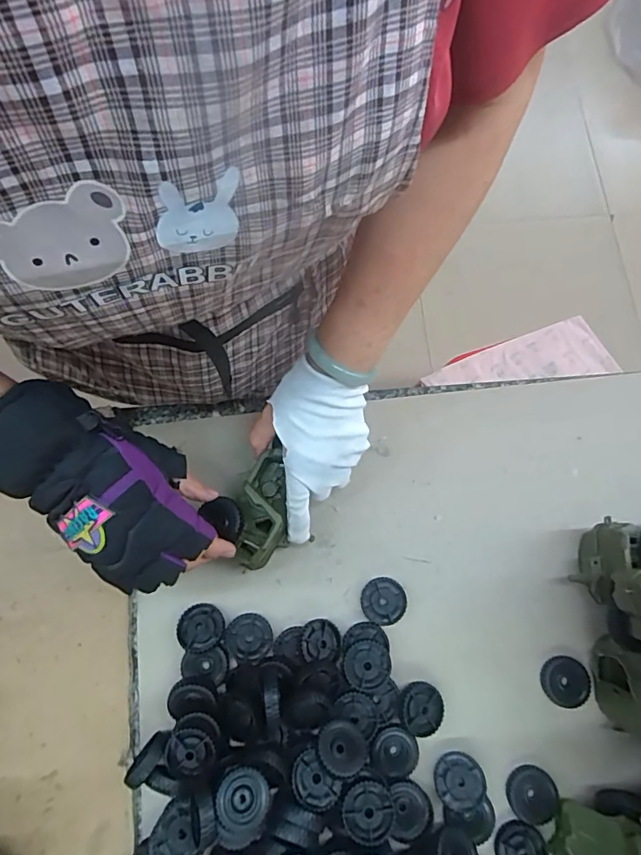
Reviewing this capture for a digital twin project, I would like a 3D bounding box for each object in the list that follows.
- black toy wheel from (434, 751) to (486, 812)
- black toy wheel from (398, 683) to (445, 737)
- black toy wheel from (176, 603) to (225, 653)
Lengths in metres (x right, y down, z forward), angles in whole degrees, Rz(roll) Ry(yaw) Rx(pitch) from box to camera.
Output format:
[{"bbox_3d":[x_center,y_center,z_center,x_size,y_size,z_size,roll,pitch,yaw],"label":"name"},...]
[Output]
[{"bbox_3d":[0.126,0.320,0.440,0.043,0.009,0.043,-4,54,6],"label":"black toy wheel"},{"bbox_3d":[0.094,0.262,0.450,0.044,0.010,0.044,4,73,-13],"label":"black toy wheel"},{"bbox_3d":[-0.114,0.191,0.465,0.043,0.015,0.040,0,76,-2],"label":"black toy wheel"}]

